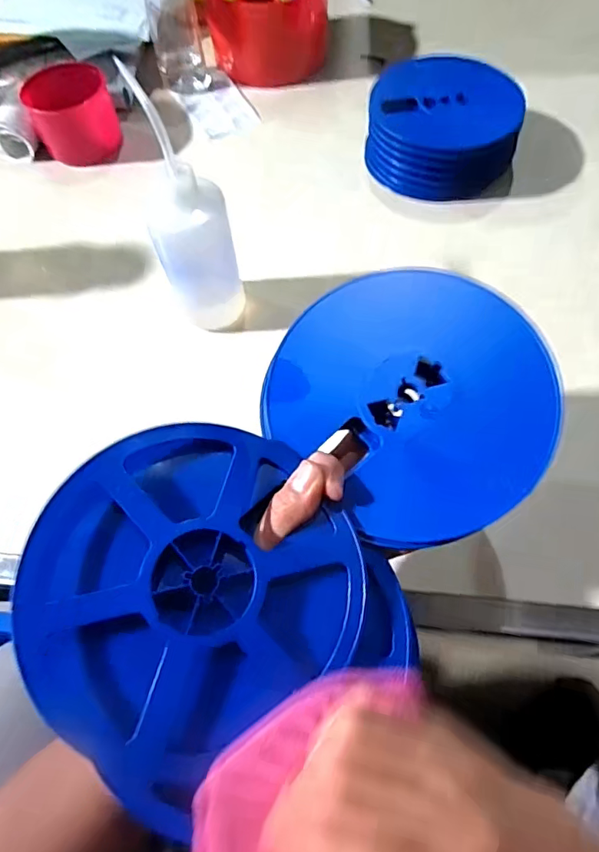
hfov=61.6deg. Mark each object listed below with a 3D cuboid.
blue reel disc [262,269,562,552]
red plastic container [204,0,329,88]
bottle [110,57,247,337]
[{"bbox_3d":[0.070,-0.020,0.309,0.157,0.006,0.171,-3,73,8],"label":"blue reel disc"},{"bbox_3d":[-0.042,-0.583,0.719,0.174,0.106,0.133,-28,65,-10],"label":"red plastic container"},{"bbox_3d":[-0.097,-0.178,0.455,0.068,0.194,0.063,-14,63,-3],"label":"bottle"}]

